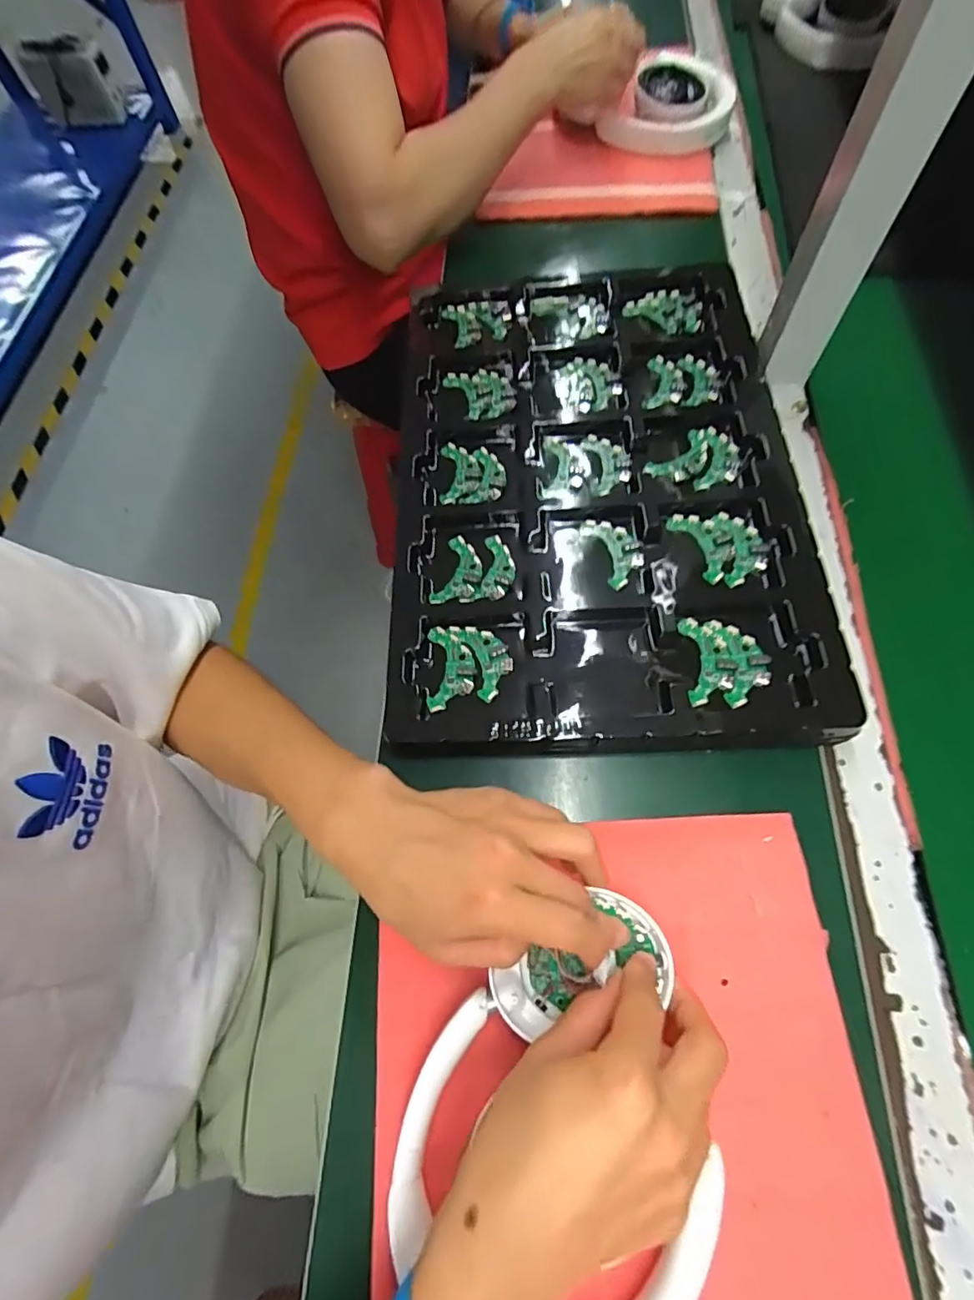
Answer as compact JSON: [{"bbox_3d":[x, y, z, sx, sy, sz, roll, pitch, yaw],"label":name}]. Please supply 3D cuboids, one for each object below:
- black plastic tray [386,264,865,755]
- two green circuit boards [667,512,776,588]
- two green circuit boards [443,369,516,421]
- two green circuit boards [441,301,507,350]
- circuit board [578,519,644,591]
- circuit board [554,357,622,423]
[{"bbox_3d":[0.083,-0.142,0.451,0.301,0.030,0.450,-1,67,3],"label":"black plastic tray"},{"bbox_3d":[0.176,-0.081,0.416,0.052,0.007,0.067,-24,68,-7],"label":"two green circuit boards"},{"bbox_3d":[-0.006,-0.226,0.496,0.056,0.010,0.054,-12,67,-1],"label":"two green circuit boards"},{"bbox_3d":[-0.009,-0.312,0.533,0.057,0.011,0.054,-12,67,-2],"label":"two green circuit boards"},{"bbox_3d":[0.097,-0.077,0.421,0.034,0.005,0.061,-21,68,-6],"label":"circuit board"},{"bbox_3d":[0.088,-0.230,0.485,0.053,0.004,0.064,-5,67,1],"label":"circuit board"}]

